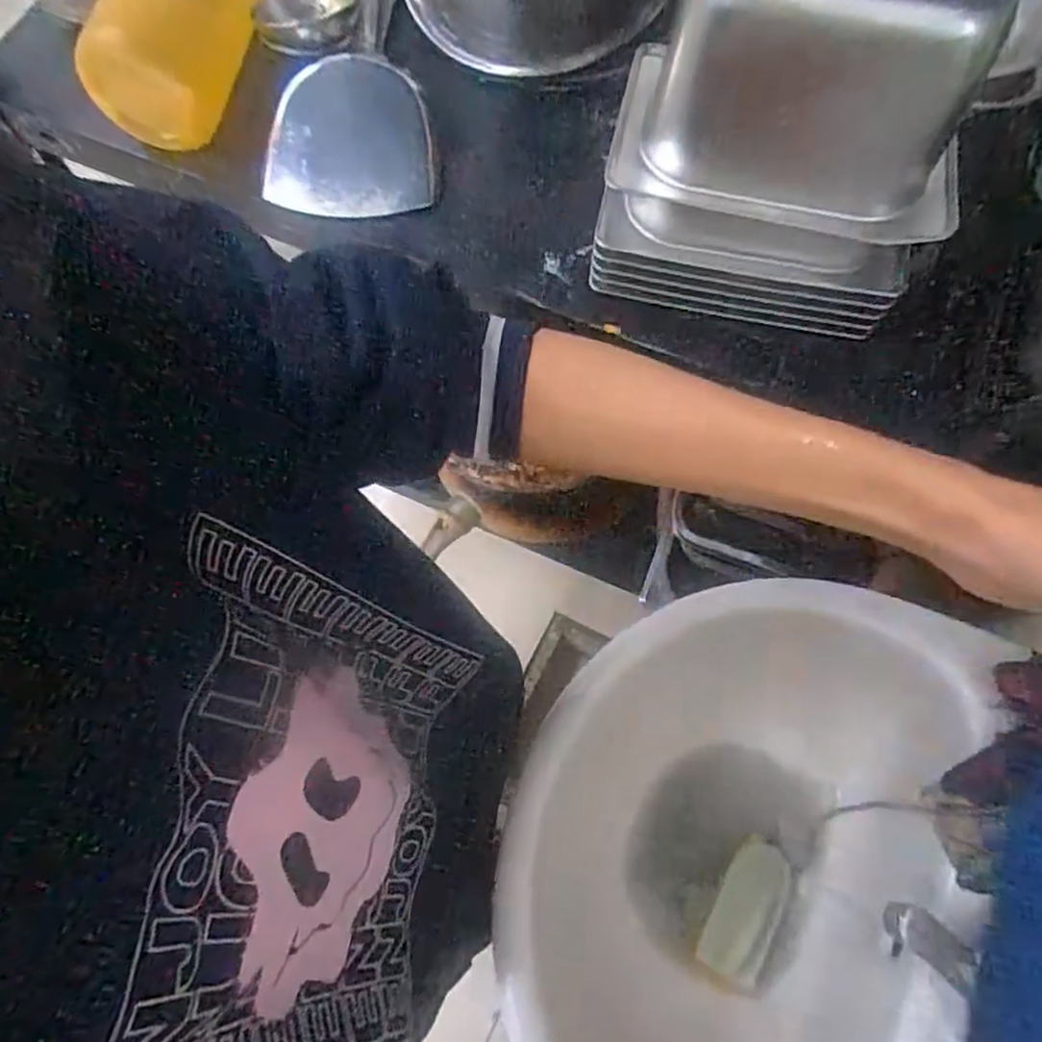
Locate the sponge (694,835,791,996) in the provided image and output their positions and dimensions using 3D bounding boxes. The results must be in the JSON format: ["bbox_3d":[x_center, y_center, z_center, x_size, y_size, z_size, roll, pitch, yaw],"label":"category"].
[{"bbox_3d":[0.207,0.361,0.638,0.056,0.028,0.125,29,73,10],"label":"sponge"}]

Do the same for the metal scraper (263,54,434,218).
[{"bbox_3d":[-0.118,-0.262,0.474,0.111,0.008,0.107,-1,92,2],"label":"metal scraper"}]

